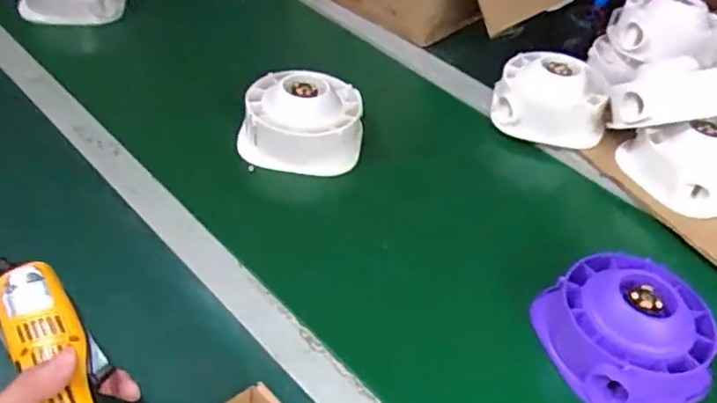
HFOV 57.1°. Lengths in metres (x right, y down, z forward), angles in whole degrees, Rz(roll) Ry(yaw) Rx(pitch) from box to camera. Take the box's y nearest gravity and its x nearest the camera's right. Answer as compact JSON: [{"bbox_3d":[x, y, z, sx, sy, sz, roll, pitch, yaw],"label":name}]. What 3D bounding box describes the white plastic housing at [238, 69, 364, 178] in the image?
[{"bbox_3d":[-0.061,-0.094,0.742,0.135,0.067,0.118,10,41,3],"label":"white plastic housing"}]

